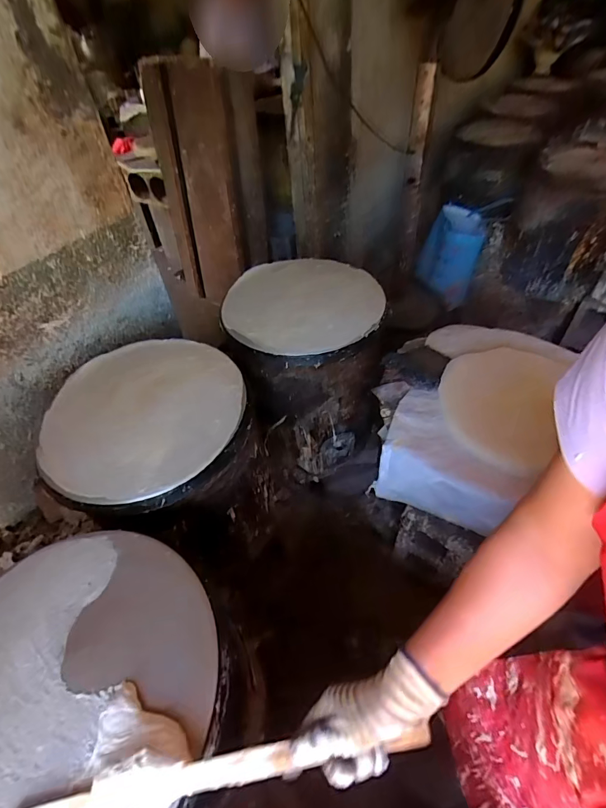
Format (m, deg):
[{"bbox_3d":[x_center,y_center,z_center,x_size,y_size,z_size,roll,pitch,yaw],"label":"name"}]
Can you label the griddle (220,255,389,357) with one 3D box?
[{"bbox_3d":[0.004,-0.228,0.884,0.333,0.026,0.310,-2,50,3],"label":"griddle"}]

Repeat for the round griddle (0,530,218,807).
[{"bbox_3d":[-0.280,0.314,0.464,0.344,0.020,0.318,-2,50,3],"label":"round griddle"}]

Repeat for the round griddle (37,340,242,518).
[{"bbox_3d":[-0.275,0.014,0.713,0.326,0.041,0.357,-2,50,3],"label":"round griddle"}]

